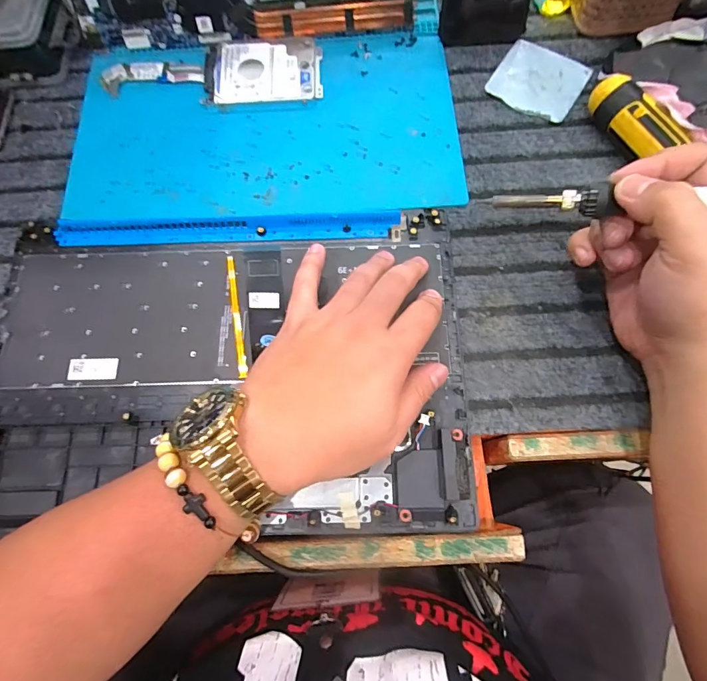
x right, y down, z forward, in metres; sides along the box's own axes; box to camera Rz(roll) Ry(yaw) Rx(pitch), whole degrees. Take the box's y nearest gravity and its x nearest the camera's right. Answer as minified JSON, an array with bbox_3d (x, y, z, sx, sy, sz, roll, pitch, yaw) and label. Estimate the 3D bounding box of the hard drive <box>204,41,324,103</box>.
[{"bbox_3d":[-0.085,-0.256,0.390,0.109,0.011,0.065,-1,71,1],"label":"hard drive"}]

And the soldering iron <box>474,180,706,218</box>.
[{"bbox_3d":[0.183,-0.082,0.242,0.207,0.014,0.017,7,71,21],"label":"soldering iron"}]

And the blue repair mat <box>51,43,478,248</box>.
[{"bbox_3d":[-0.081,-0.185,0.369,0.340,0.004,0.212,-1,71,1],"label":"blue repair mat"}]

